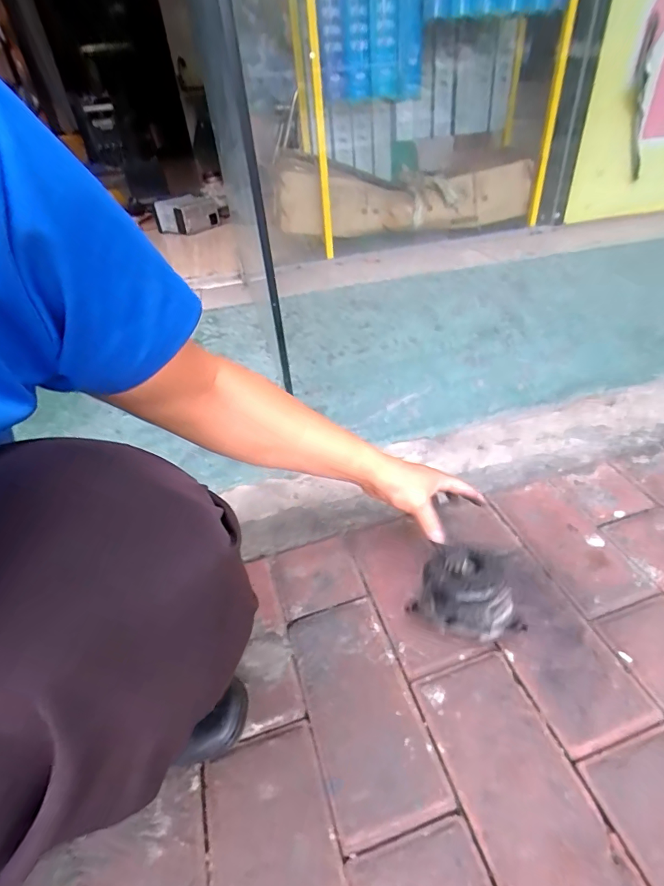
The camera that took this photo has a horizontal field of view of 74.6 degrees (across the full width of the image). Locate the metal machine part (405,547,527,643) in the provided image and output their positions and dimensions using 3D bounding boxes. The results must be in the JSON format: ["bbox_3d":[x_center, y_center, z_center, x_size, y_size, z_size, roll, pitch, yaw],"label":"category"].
[{"bbox_3d":[0.152,0.161,0.483,0.109,0.064,0.081,12,41,22],"label":"metal machine part"}]

